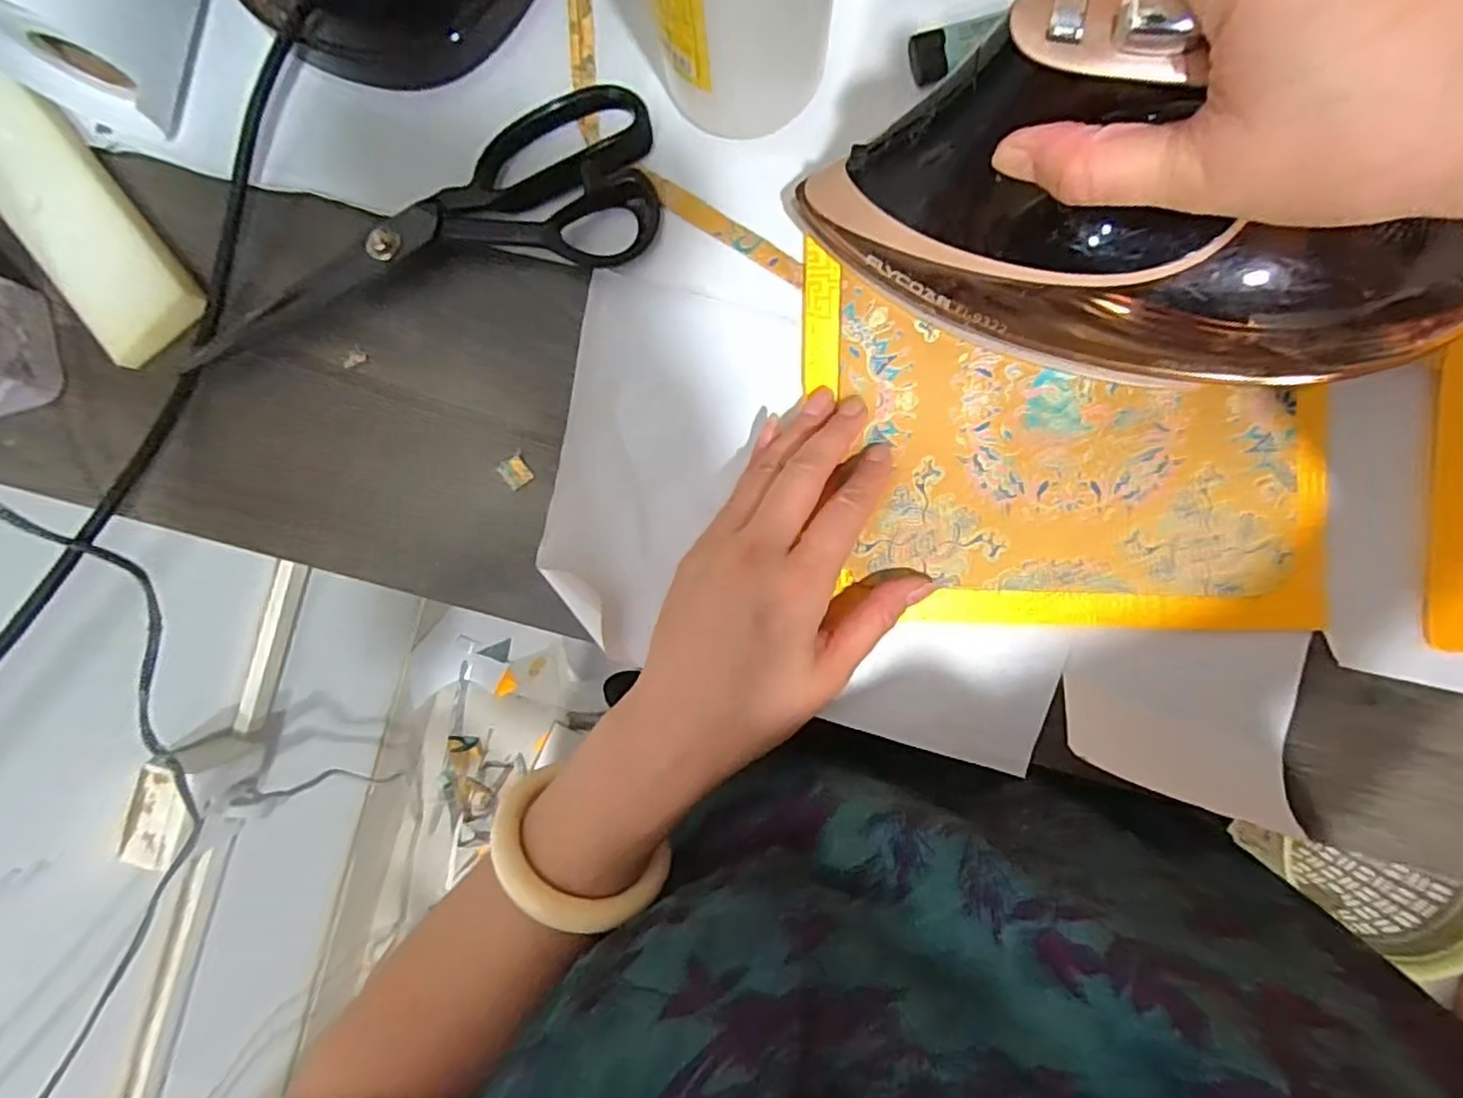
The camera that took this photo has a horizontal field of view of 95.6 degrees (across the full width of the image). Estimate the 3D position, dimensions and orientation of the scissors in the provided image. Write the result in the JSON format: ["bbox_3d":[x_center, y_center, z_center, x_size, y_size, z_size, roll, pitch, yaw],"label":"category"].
[{"bbox_3d":[-0.150,-0.156,0.320,0.230,0.019,0.082,-14,88,3],"label":"scissors"}]

